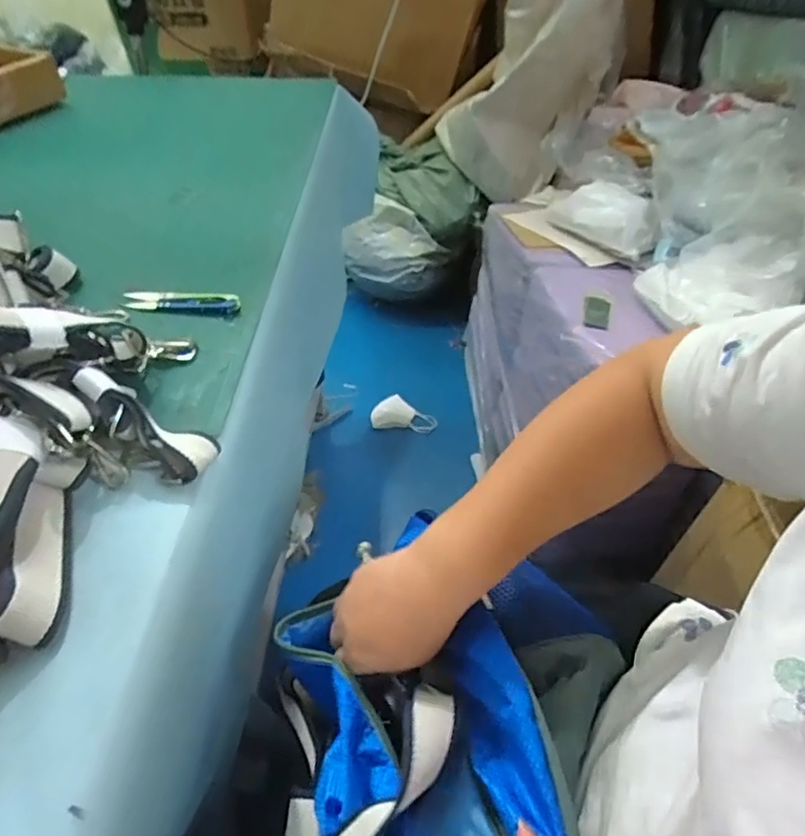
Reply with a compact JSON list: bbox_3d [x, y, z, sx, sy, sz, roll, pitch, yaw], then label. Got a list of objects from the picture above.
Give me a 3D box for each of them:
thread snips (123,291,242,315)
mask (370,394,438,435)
[{"bbox_3d":[-0.224,-0.117,0.582,0.124,0.018,0.026,8,46,6],"label":"thread snips"},{"bbox_3d":[0.002,-0.011,1.508,0.167,0.025,0.108,6,62,-5],"label":"mask"}]

